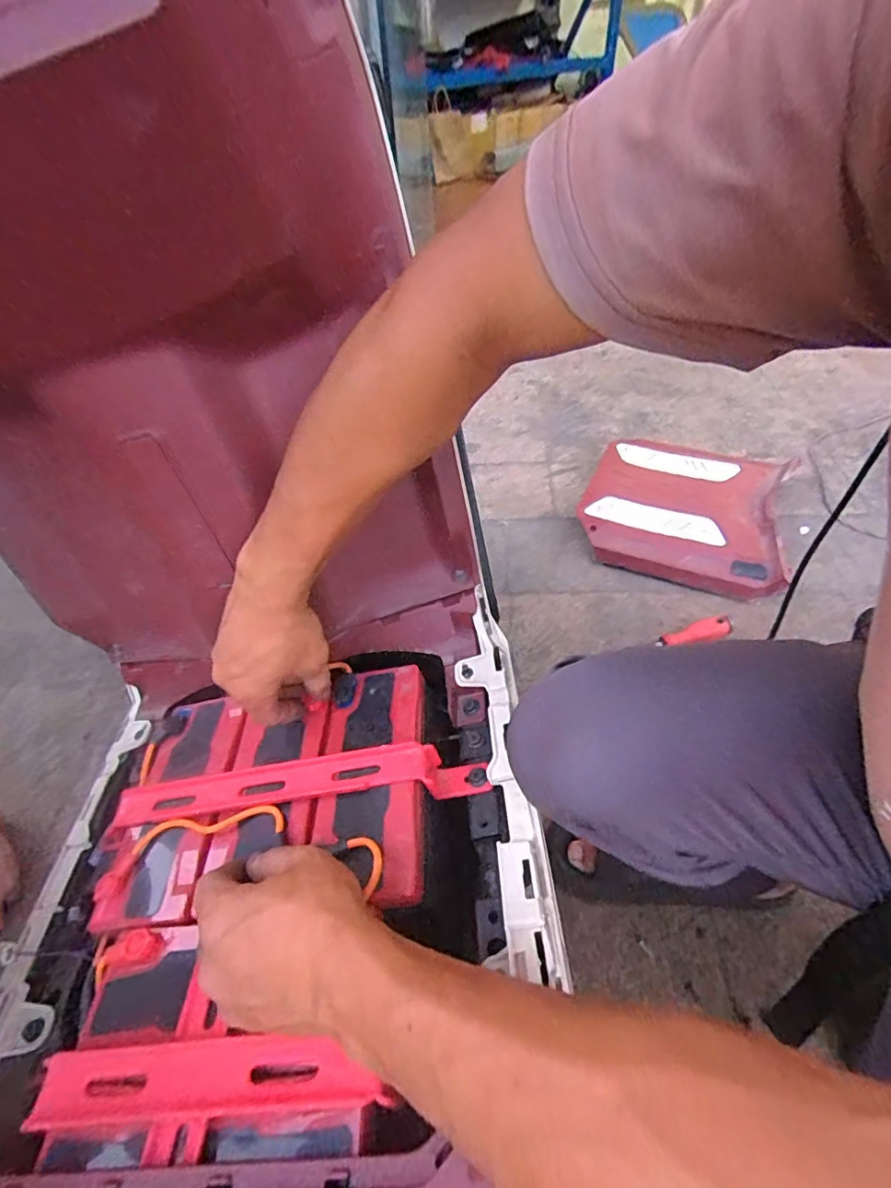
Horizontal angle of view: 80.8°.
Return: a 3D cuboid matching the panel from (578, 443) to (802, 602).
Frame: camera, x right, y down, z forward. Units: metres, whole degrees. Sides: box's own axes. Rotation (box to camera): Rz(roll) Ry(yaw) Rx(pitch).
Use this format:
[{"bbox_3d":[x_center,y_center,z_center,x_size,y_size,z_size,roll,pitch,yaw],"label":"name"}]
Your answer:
[{"bbox_3d":[0.430,-0.153,0.965,0.335,0.076,0.329,15,49,17],"label":"panel"}]

